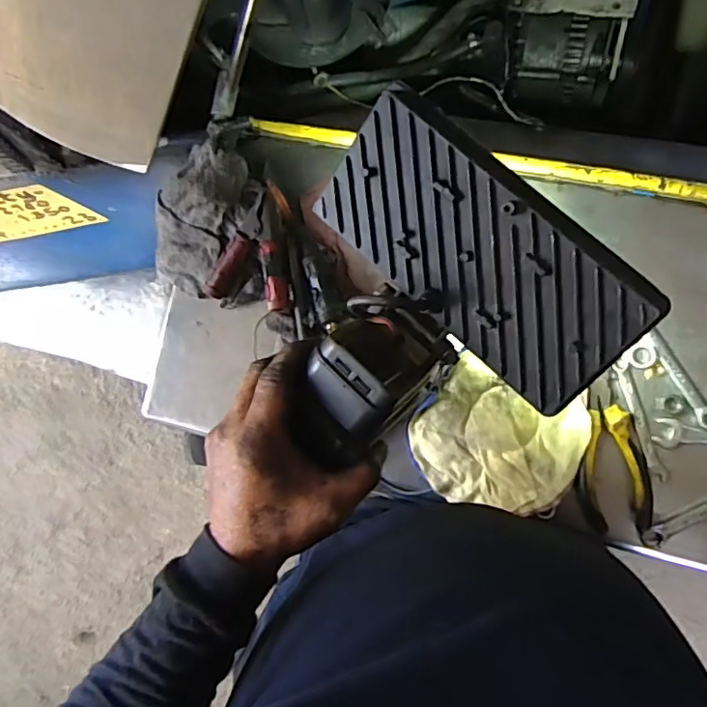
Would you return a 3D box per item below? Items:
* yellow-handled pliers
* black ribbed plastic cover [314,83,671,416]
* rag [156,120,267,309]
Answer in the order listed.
[{"bbox_3d":[0.227,0.092,0.493,0.057,0.019,0.133,-2,88,8],"label":"yellow-handled pliers"},{"bbox_3d":[0.078,-0.064,0.356,0.208,0.019,0.099,44,120,9],"label":"black ribbed plastic cover"},{"bbox_3d":[-0.148,-0.147,0.578,0.128,0.051,0.193,1,88,9],"label":"rag"}]

